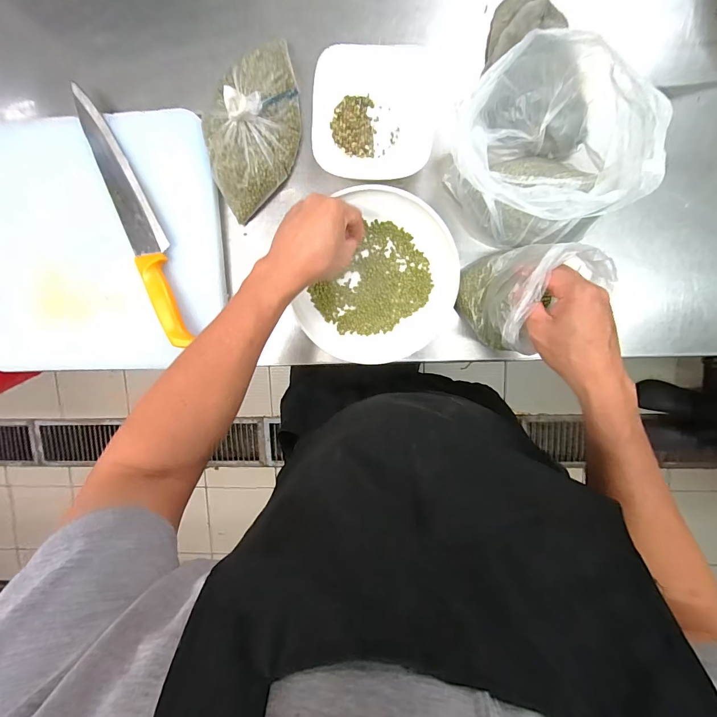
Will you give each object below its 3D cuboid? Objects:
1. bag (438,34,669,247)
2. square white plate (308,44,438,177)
[{"bbox_3d":[0.209,-0.239,0.413,0.192,0.108,0.194,0,98,3],"label":"bag"},{"bbox_3d":[0.022,-0.314,0.458,0.153,0.036,0.158,5,98,3],"label":"square white plate"}]

